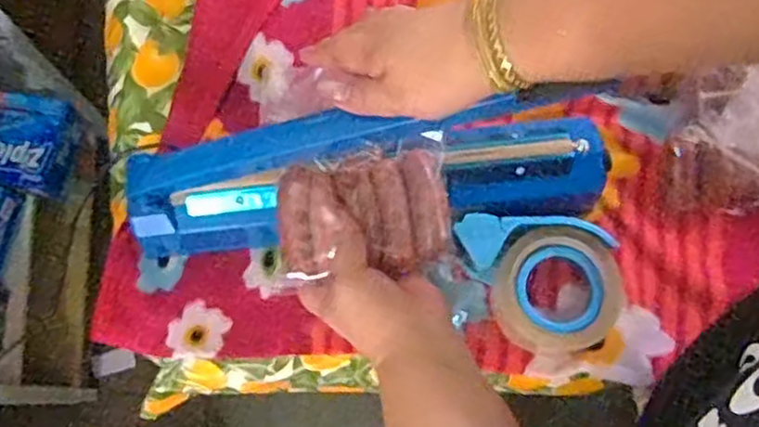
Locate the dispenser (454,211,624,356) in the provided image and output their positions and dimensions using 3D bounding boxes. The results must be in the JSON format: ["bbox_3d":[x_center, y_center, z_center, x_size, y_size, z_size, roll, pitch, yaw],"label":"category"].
[{"bbox_3d":[0.132,0.059,0.621,0.129,0.045,0.118,-2,76,-1],"label":"dispenser"}]

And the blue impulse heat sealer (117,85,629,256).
[{"bbox_3d":[-0.008,-0.030,0.604,0.379,0.117,0.076,-6,77,-3],"label":"blue impulse heat sealer"}]

